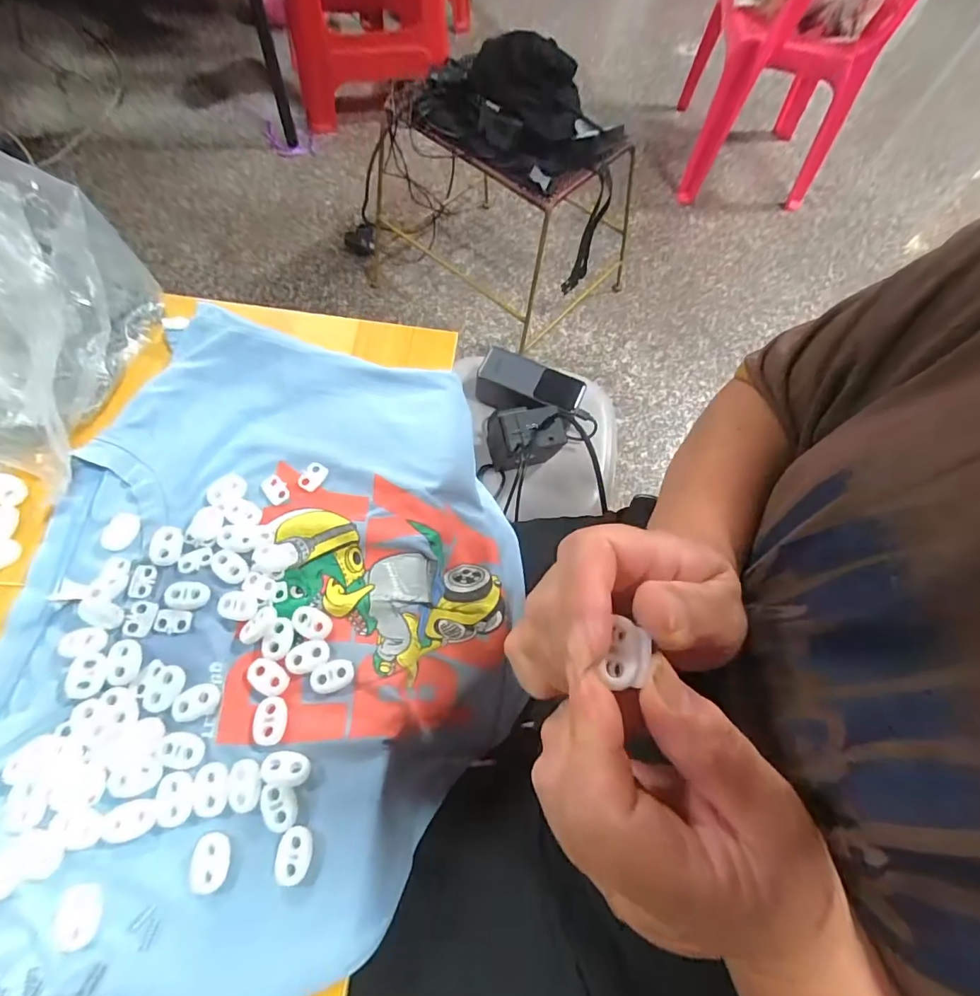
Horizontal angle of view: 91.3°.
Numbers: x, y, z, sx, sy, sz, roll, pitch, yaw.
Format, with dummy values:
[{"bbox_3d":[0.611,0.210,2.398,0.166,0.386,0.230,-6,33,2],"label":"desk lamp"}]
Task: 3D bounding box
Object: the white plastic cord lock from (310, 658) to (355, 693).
[{"bbox_3d":[-0.083,0.093,0.251,0.023,0.004,0.015,-19,69,-13],"label":"white plastic cord lock"}]

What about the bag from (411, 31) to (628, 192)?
[{"bbox_3d":[0.033,-0.608,0.729,0.332,0.129,0.168,36,68,11],"label":"bag"}]

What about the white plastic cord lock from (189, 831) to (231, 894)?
[{"bbox_3d":[-0.128,0.165,0.218,0.016,0.005,0.021,-1,66,-5],"label":"white plastic cord lock"}]

